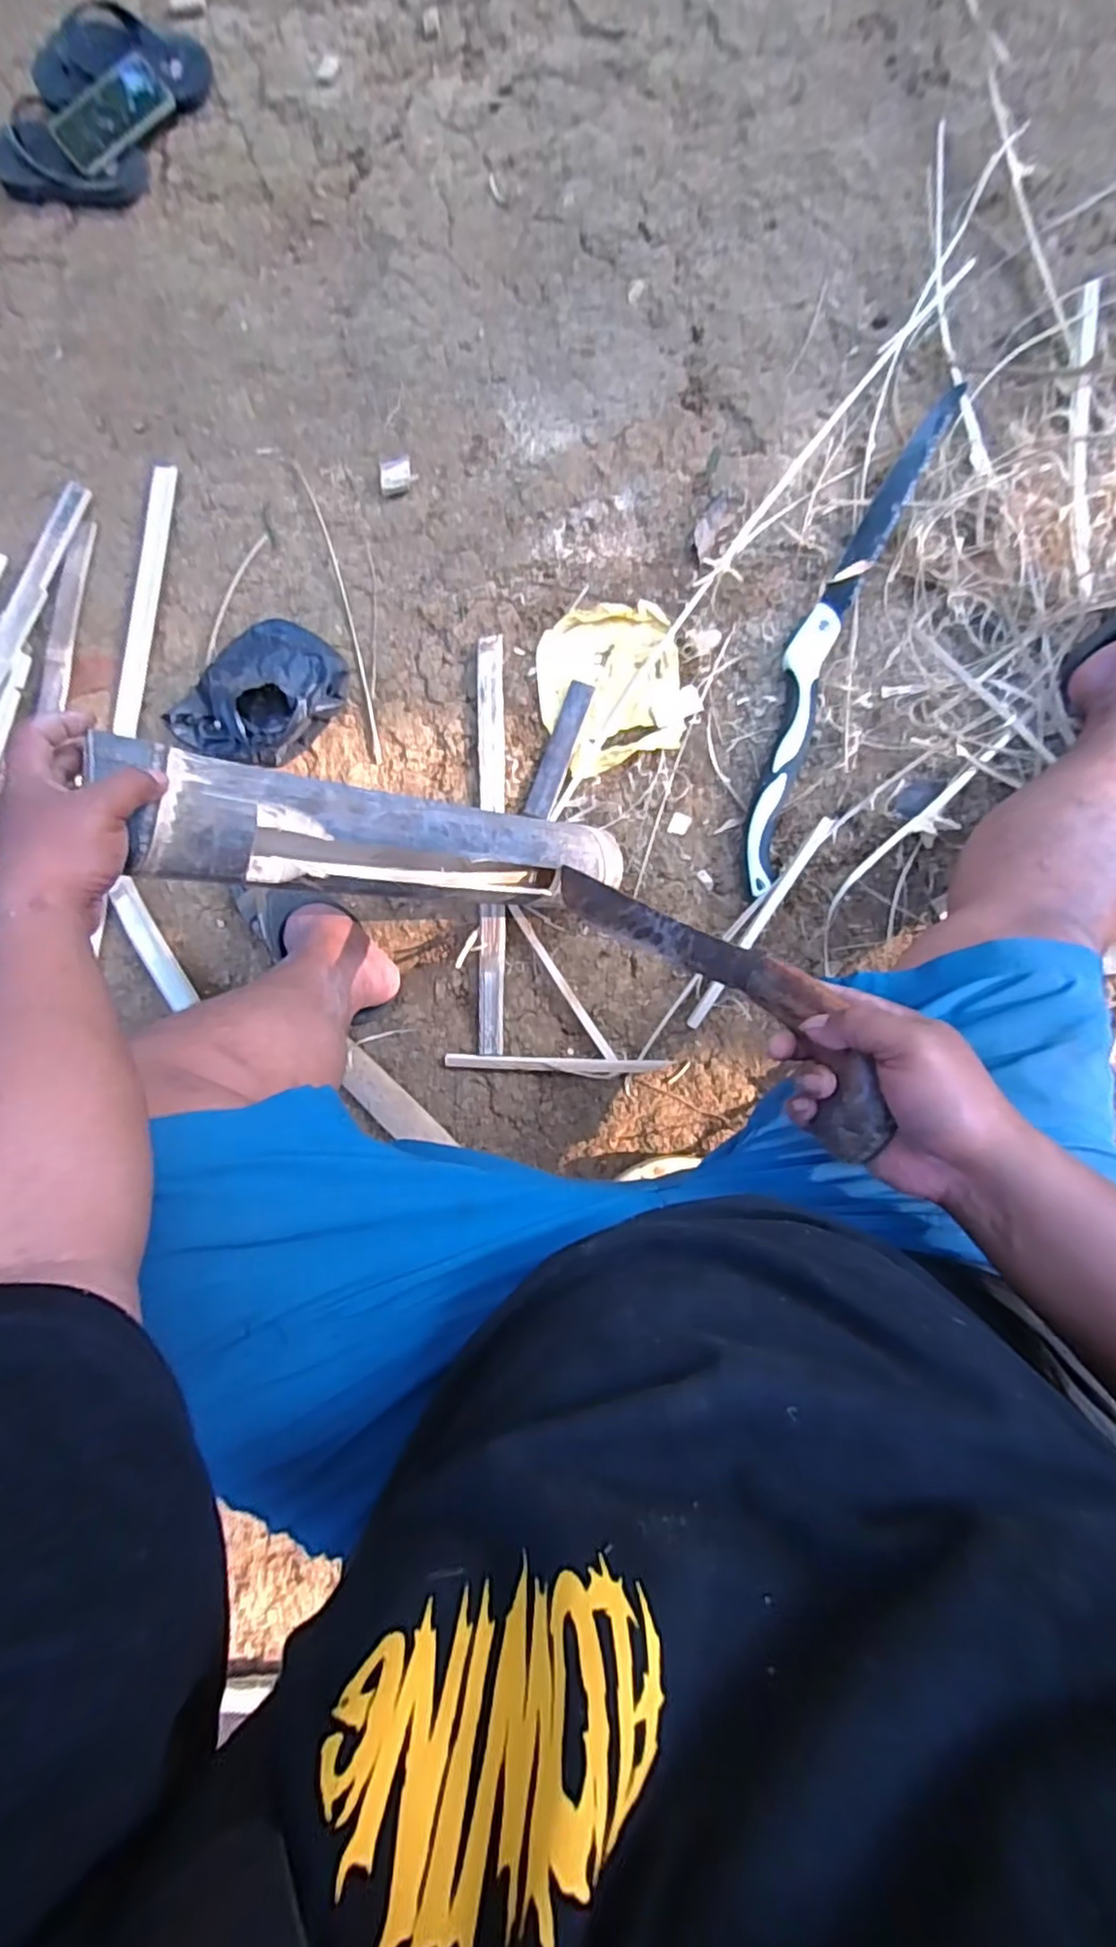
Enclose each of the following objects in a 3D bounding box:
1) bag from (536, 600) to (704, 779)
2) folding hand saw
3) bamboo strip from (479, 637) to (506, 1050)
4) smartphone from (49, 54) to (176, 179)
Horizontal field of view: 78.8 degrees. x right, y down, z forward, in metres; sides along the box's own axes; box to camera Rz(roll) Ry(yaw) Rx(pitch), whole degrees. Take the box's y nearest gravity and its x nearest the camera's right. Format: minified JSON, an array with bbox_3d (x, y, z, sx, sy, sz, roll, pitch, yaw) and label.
[{"bbox_3d":[0.062,-0.335,0.784,0.164,0.020,0.181,-22,81,4],"label":"bag"},{"bbox_3d":[0.306,-0.383,0.750,0.078,0.032,0.610,22,88,8],"label":"folding hand saw"},{"bbox_3d":[-0.077,-0.151,0.789,0.031,0.010,0.483,-1,87,4],"label":"bamboo strip"},{"bbox_3d":[-0.596,-1.151,0.911,0.165,0.006,0.080,-41,96,-3],"label":"smartphone"}]

